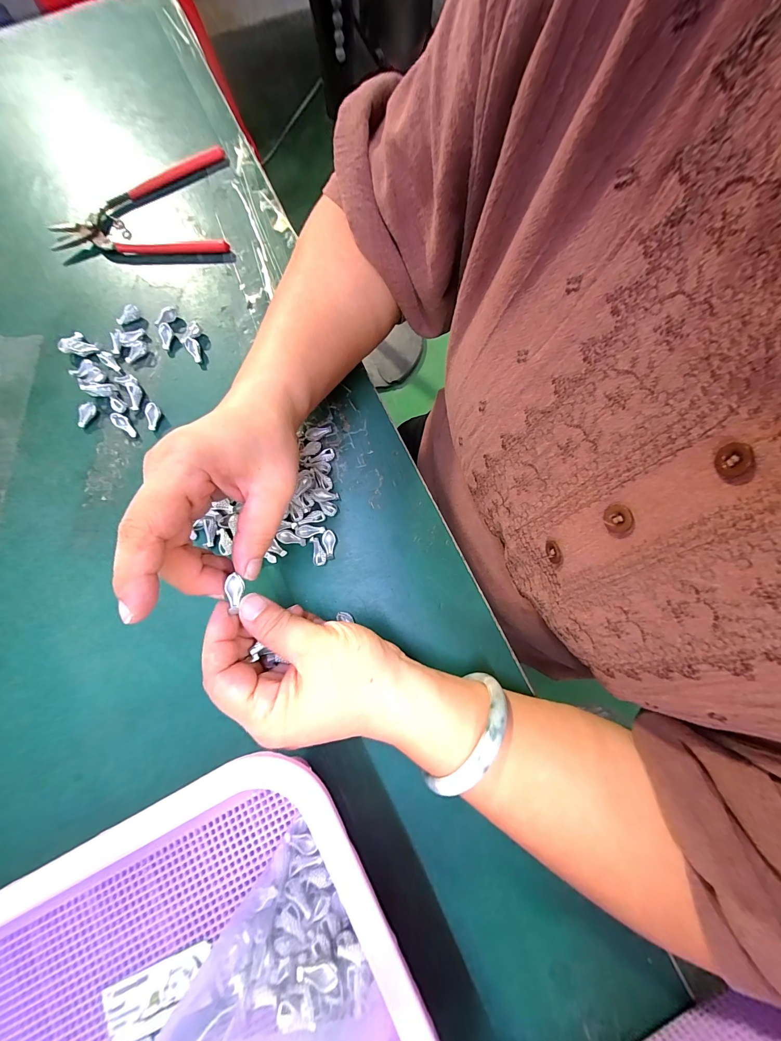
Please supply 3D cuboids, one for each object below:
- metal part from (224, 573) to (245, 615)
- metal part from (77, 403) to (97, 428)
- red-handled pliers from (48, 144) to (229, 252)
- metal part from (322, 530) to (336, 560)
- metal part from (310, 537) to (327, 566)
[{"bbox_3d":[-0.086,0.040,0.192,0.009,0.004,0.019,-2,81,0],"label":"metal part"},{"bbox_3d":[-0.246,-0.085,0.279,0.011,0.005,0.021,14,80,2],"label":"metal part"},{"bbox_3d":[-0.228,-0.288,0.316,0.151,0.011,0.111,-7,80,-1],"label":"red-handled pliers"},{"bbox_3d":[-0.046,0.018,0.261,0.010,0.006,0.021,-14,80,-2],"label":"metal part"},{"bbox_3d":[-0.054,0.023,0.260,0.009,0.005,0.021,-13,80,-2],"label":"metal part"}]

